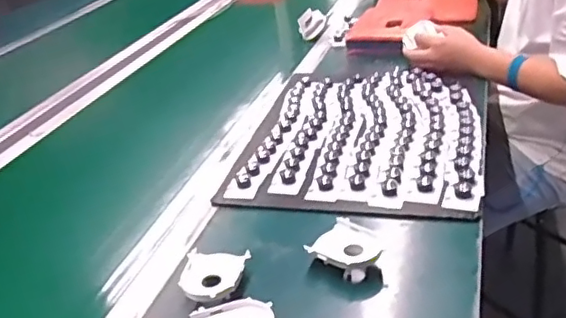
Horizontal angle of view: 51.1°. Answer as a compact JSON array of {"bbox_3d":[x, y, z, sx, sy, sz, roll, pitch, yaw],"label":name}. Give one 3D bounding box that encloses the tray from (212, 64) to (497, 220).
[{"bbox_3d":[0.134,-0.046,0.943,0.353,0.028,0.431,3,30,19],"label":"tray"}]

